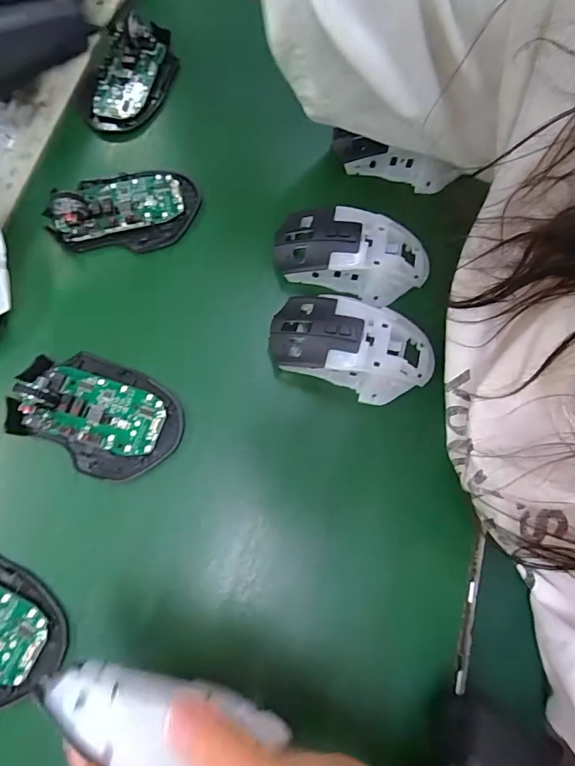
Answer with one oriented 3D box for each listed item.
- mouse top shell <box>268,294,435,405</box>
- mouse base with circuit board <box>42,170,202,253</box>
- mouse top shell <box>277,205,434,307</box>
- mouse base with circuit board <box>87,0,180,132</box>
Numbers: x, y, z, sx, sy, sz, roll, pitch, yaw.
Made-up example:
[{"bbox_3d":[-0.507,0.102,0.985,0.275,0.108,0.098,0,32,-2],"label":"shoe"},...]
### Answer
[{"bbox_3d":[0.045,-0.025,0.300,0.112,0.030,0.059,18,73,2],"label":"mouse top shell"},{"bbox_3d":[-0.128,-0.140,0.339,0.111,0.027,0.066,-2,74,-5],"label":"mouse base with circuit board"},{"bbox_3d":[0.049,-0.096,0.321,0.113,0.030,0.057,9,73,-1],"label":"mouse top shell"},{"bbox_3d":[-0.137,-0.270,0.382,0.060,0.027,0.114,15,73,1],"label":"mouse base with circuit board"}]

